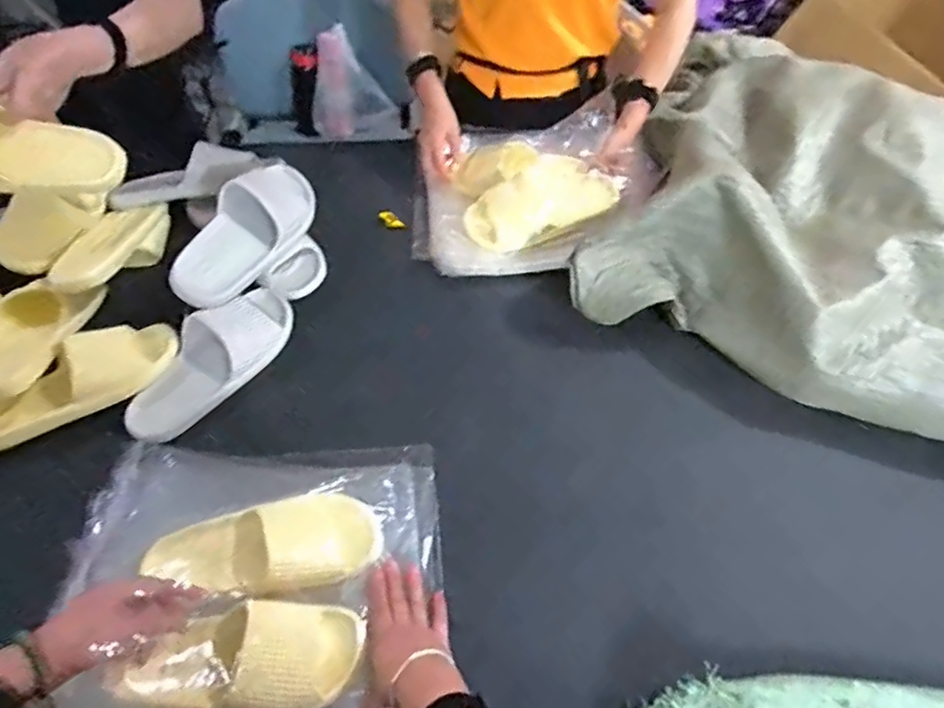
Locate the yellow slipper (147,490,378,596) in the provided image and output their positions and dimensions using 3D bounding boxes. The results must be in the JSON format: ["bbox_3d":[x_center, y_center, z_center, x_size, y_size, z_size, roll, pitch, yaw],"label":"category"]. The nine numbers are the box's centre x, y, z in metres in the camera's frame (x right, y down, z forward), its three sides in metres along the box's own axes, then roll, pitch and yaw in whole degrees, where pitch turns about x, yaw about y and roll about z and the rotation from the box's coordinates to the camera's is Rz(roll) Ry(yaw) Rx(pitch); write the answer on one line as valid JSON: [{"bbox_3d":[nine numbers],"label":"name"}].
[{"bbox_3d":[-0.237,0.214,0.650,0.255,0.062,0.104,-6,58,-5],"label":"yellow slipper"}]

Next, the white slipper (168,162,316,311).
[{"bbox_3d":[-0.332,-0.174,0.851,0.116,0.066,0.269,38,57,-23],"label":"white slipper"}]

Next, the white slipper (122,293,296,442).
[{"bbox_3d":[-0.354,0.005,0.783,0.100,0.053,0.262,33,61,16],"label":"white slipper"}]

